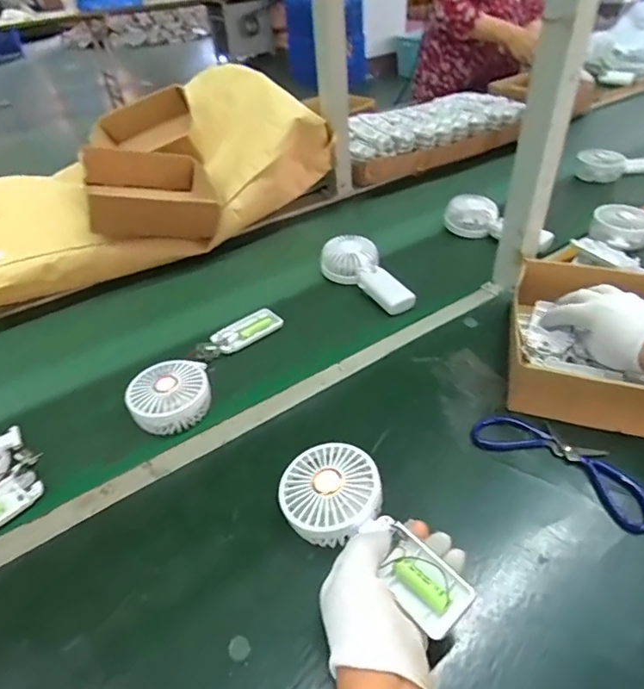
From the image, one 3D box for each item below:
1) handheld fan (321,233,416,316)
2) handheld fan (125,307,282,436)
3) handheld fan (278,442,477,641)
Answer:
[{"bbox_3d":[0.067,-0.106,0.733,0.079,0.054,0.165,-19,42,-17],"label":"handheld fan"},{"bbox_3d":[-0.143,0.016,0.618,0.087,0.039,0.240,14,43,21],"label":"handheld fan"},{"bbox_3d":[0.041,0.153,0.410,0.082,0.031,0.181,-34,51,-30],"label":"handheld fan"}]

